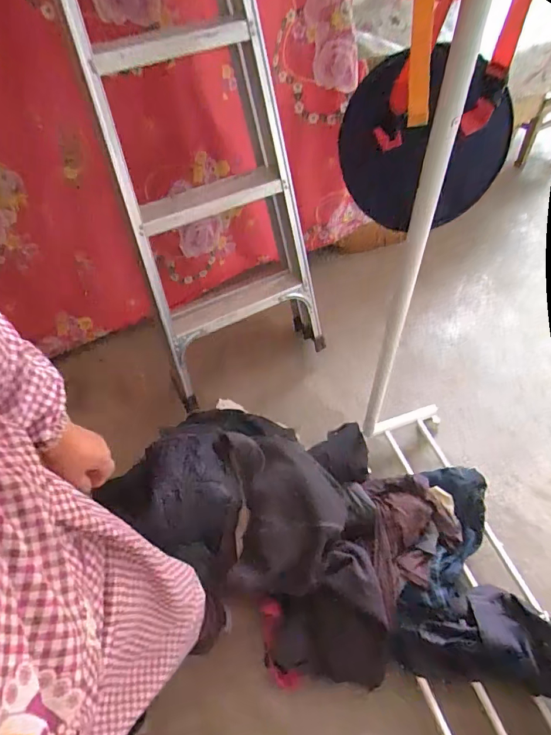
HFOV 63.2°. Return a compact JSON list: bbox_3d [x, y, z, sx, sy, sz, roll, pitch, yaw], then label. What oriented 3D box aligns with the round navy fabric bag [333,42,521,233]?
[{"bbox_3d":[0.220,-0.326,0.690,0.258,0.231,0.109,12,57,10],"label":"round navy fabric bag"}]

